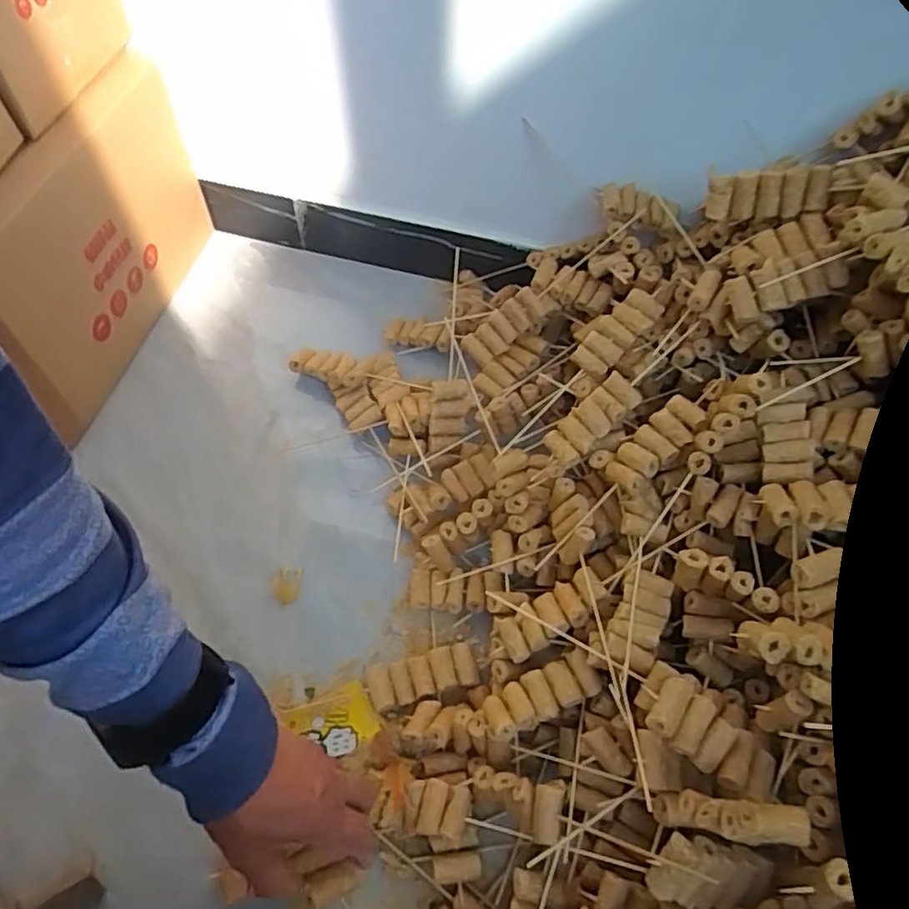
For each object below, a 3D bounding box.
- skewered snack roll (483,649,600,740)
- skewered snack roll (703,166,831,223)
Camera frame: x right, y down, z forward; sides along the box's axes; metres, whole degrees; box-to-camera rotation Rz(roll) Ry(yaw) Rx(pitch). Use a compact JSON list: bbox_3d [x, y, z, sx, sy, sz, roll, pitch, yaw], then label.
[{"bbox_3d":[0.069,0.194,0.523,0.094,0.022,0.038,-21,62,-14],"label":"skewered snack roll"},{"bbox_3d":[0.277,-0.231,0.575,0.096,0.042,0.026,2,57,22],"label":"skewered snack roll"}]

